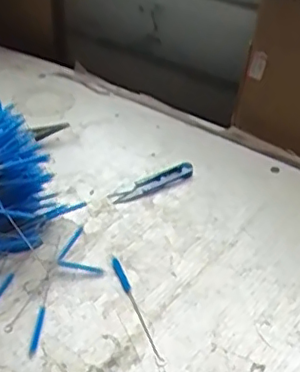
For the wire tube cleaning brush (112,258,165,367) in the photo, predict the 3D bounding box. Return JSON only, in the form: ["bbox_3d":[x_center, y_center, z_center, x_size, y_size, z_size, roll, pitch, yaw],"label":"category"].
[{"bbox_3d":[-0.012,0.108,0.531,0.007,0.004,0.126,-14,38,-16],"label":"wire tube cleaning brush"}]

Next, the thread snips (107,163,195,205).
[{"bbox_3d":[0.003,-0.004,0.671,0.107,0.007,0.025,-22,41,-25],"label":"thread snips"}]

